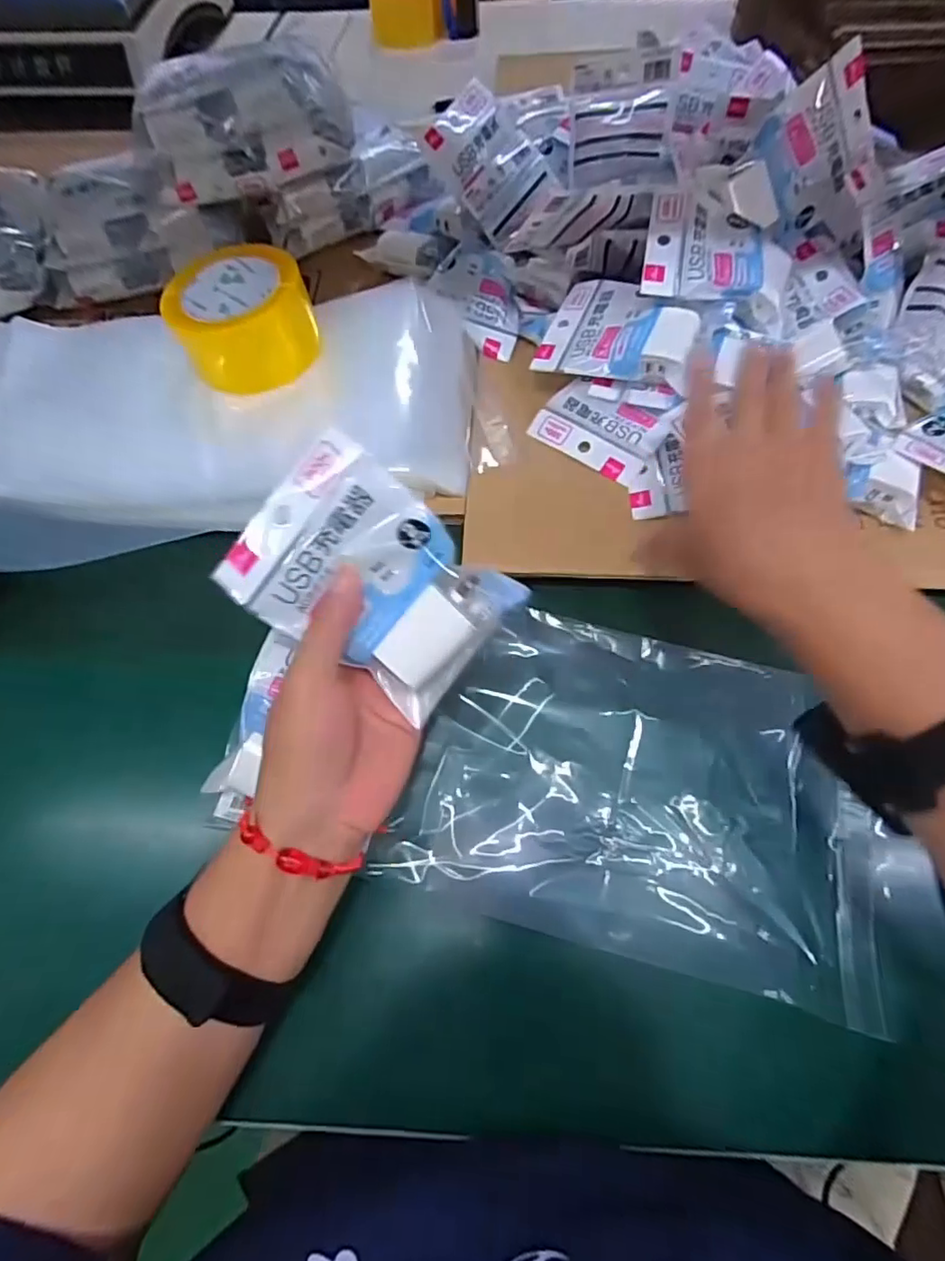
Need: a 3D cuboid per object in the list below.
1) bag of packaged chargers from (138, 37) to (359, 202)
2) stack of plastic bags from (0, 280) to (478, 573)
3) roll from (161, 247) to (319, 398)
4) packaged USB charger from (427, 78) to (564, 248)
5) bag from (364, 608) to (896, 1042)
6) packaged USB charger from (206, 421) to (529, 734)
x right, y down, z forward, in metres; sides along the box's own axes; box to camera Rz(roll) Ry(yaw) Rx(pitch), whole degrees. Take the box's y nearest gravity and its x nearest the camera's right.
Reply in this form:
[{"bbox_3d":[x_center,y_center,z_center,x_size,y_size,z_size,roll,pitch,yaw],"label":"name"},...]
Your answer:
[{"bbox_3d":[-0.196,-0.443,0.500,0.172,0.063,0.119,-14,64,-5],"label":"bag of packaged chargers"},{"bbox_3d":[-0.197,-0.168,0.449,0.413,0.043,0.219,-7,73,-6],"label":"stack of plastic bags"},{"bbox_3d":[-0.183,-0.252,0.466,0.101,0.057,0.101,-1,63,2],"label":"roll"},{"bbox_3d":[0.017,-0.426,0.533,0.109,0.017,0.093,39,83,-17],"label":"packaged USB charger"},{"bbox_3d":[0.104,0.092,0.358,0.272,0.014,0.188,15,66,8],"label":"bag"},{"bbox_3d":[-0.049,-0.023,0.286,0.126,0.017,0.093,38,102,-7],"label":"packaged USB charger"}]

